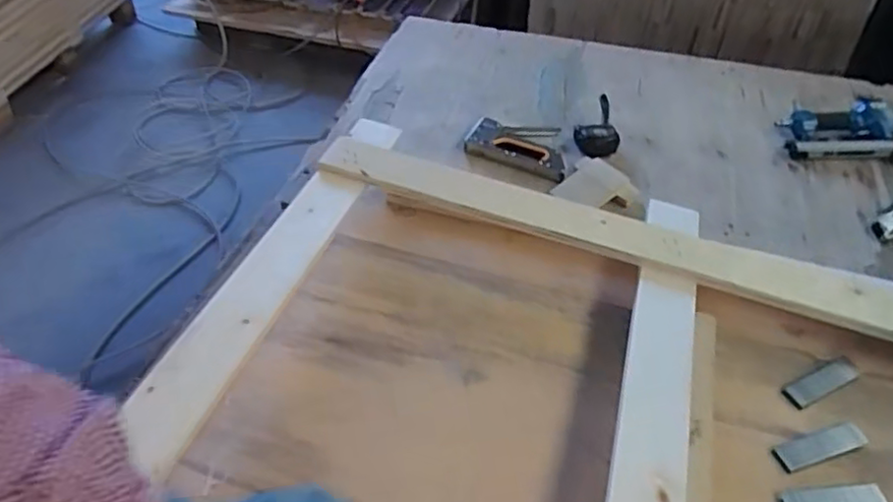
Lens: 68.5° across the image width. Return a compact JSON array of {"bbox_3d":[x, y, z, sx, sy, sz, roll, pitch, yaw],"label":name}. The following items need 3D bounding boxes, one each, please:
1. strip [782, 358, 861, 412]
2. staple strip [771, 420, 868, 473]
[{"bbox_3d":[0.441,0.153,0.769,0.098,0.008,0.033,-17,47,-20],"label":"strip"},{"bbox_3d":[0.408,0.212,0.712,0.108,0.004,0.031,-11,45,-15],"label":"staple strip"}]

